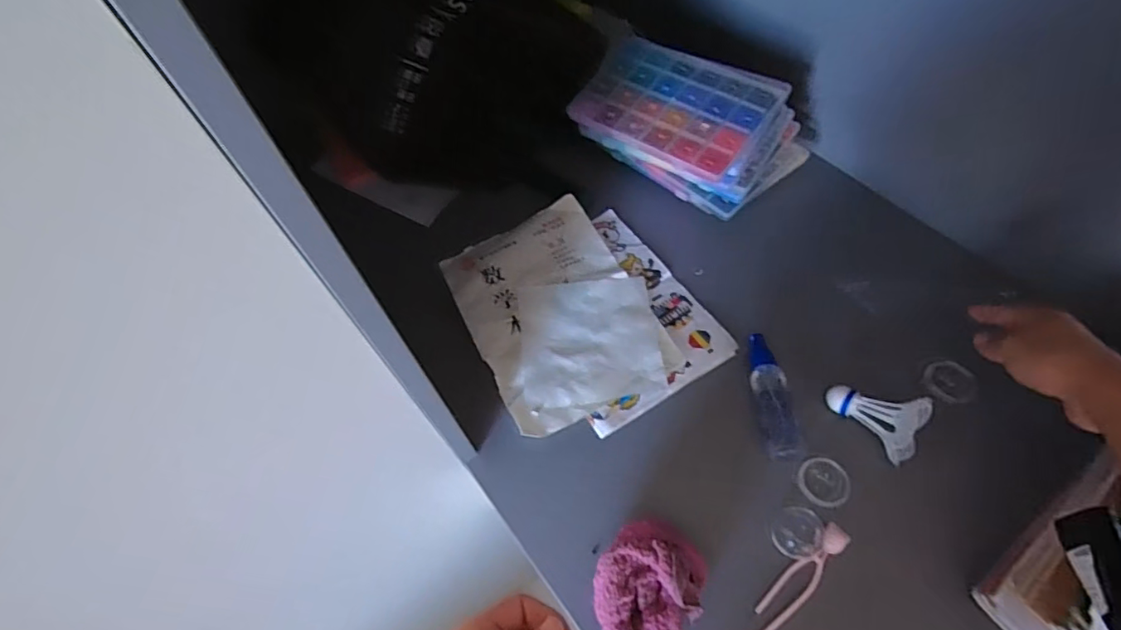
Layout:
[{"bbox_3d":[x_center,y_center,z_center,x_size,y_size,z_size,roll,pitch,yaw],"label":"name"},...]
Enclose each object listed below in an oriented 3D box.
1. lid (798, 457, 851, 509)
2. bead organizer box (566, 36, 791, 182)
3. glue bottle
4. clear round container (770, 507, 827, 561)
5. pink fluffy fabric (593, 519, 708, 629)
[{"bbox_3d":[0.221,0.140,0.462,0.039,0.013,0.039,-2,59,3],"label":"lid"},{"bbox_3d":[0.116,-0.222,0.575,0.191,0.022,0.135,31,66,21],"label":"bead organizer box"},{"bbox_3d":[0.197,0.079,0.522,0.032,0.033,0.120,-5,59,2],"label":"glue bottle"},{"bbox_3d":[0.195,0.178,0.451,0.038,0.014,0.039,-2,59,3],"label":"clear round container"},{"bbox_3d":[0.065,0.208,0.421,0.074,0.063,0.092,36,68,23],"label":"pink fluffy fabric"}]

